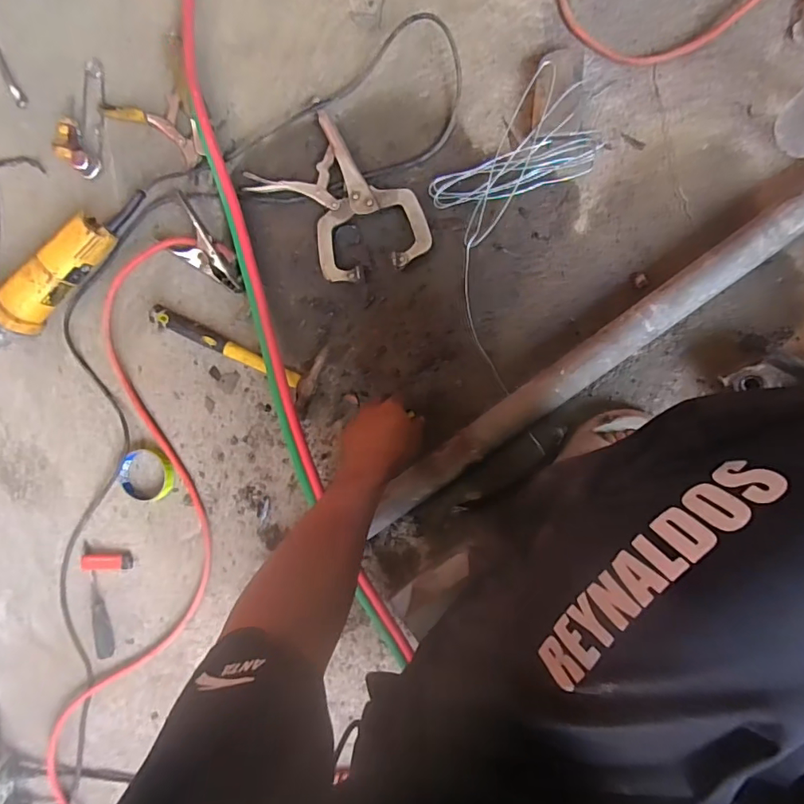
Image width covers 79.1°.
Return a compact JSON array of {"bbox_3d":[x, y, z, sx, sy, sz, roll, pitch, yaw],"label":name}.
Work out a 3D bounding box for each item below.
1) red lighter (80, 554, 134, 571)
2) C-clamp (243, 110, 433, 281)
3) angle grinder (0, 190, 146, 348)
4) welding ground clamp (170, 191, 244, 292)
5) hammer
[{"bbox_3d":[-0.470,0.257,0.779,0.080,0.017,0.024,2,92,-5],"label":"red lighter"},{"bbox_3d":[-0.086,-0.276,0.689,0.160,0.023,0.257,-42,85,8],"label":"C-clamp"},{"bbox_3d":[-0.533,-0.193,0.733,0.349,0.093,0.068,-41,85,8],"label":"angle grinder"},{"bbox_3d":[-0.300,-0.220,0.724,0.066,0.030,0.158,-37,86,8],"label":"welding ground clamp"},{"bbox_3d":[-0.247,-0.087,0.724,0.276,0.024,0.089,25,95,7],"label":"hammer"}]

